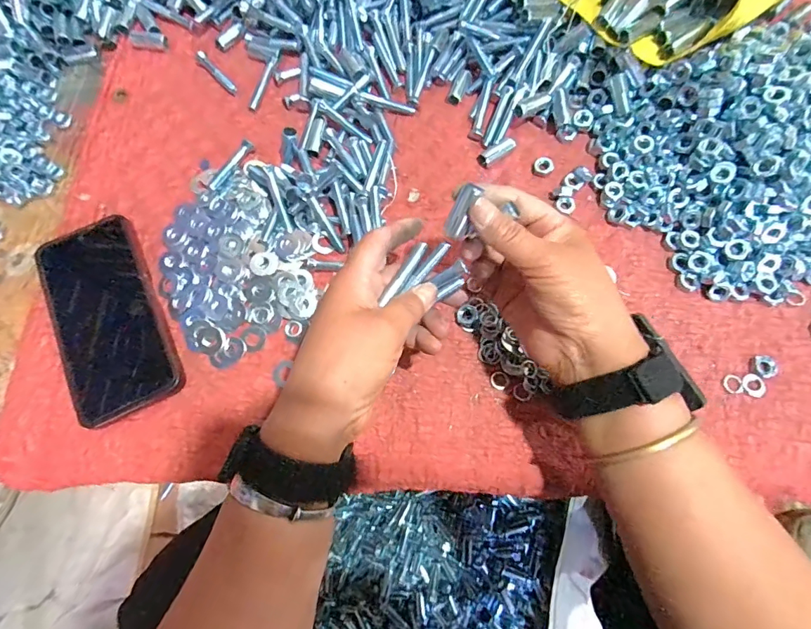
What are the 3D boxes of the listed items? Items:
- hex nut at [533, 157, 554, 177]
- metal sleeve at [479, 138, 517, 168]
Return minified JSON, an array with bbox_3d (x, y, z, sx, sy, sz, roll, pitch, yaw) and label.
[{"bbox_3d":[0.125,-0.134,0.396,0.017,0.007,0.018,30,76,10],"label":"hex nut"},{"bbox_3d":[0.083,-0.147,0.399,0.035,0.009,0.013,-30,75,-7],"label":"metal sleeve"}]

